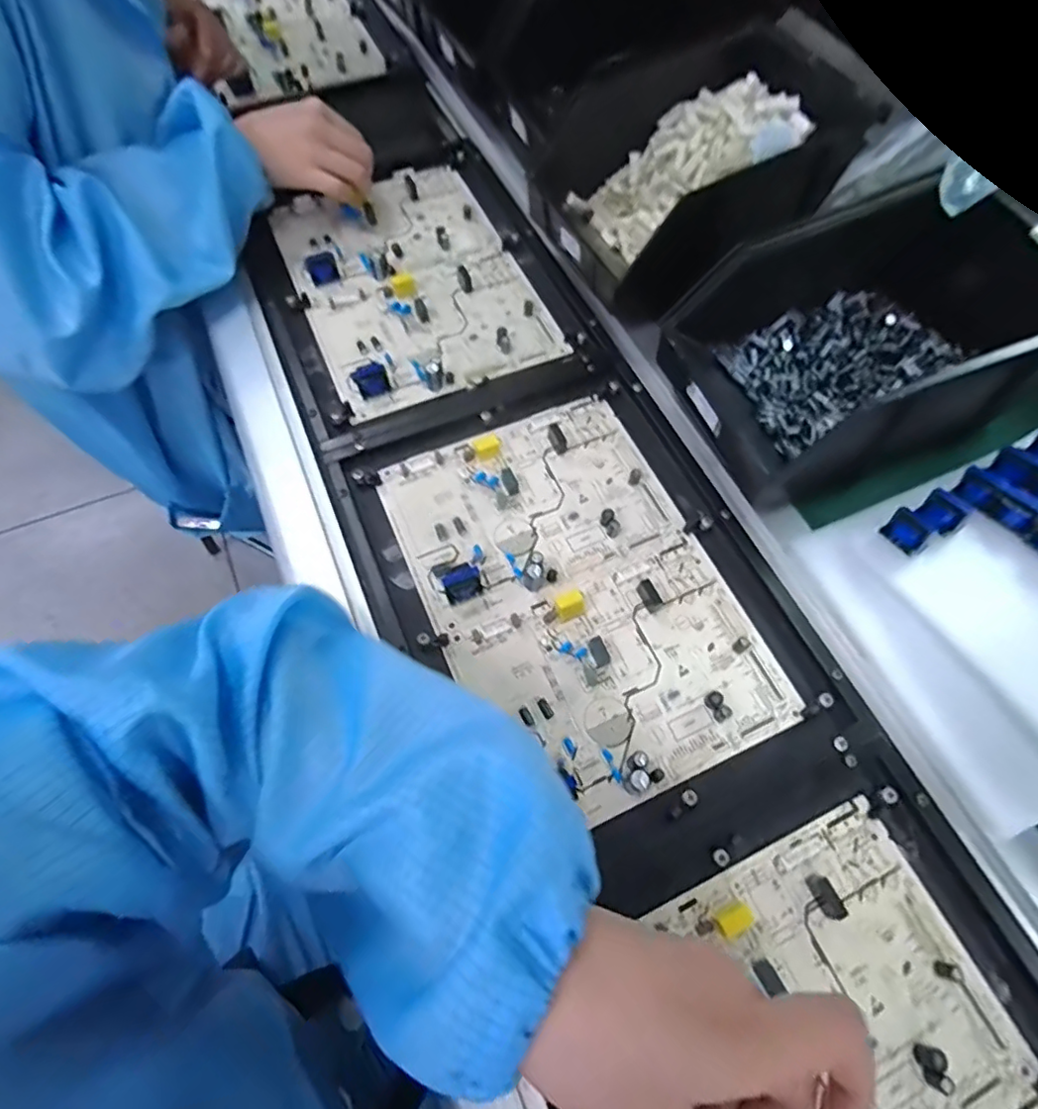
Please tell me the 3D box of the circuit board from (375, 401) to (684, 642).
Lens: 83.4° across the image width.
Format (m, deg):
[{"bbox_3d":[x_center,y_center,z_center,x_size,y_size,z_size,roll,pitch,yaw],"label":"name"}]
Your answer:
[{"bbox_3d":[0.008,-0.039,0.436,0.196,0.019,0.140,-23,67,-13],"label":"circuit board"}]

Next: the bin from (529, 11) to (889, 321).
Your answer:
[{"bbox_3d":[0.136,-0.314,0.495,0.220,0.145,0.142,-19,66,-11],"label":"bin"}]

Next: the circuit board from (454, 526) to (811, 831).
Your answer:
[{"bbox_3d":[0.071,0.077,0.379,0.187,0.020,0.143,-22,67,-12],"label":"circuit board"}]

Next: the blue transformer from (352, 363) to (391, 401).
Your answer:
[{"bbox_3d":[-0.121,-0.143,0.478,0.026,0.020,0.020,-20,66,-12],"label":"blue transformer"}]

